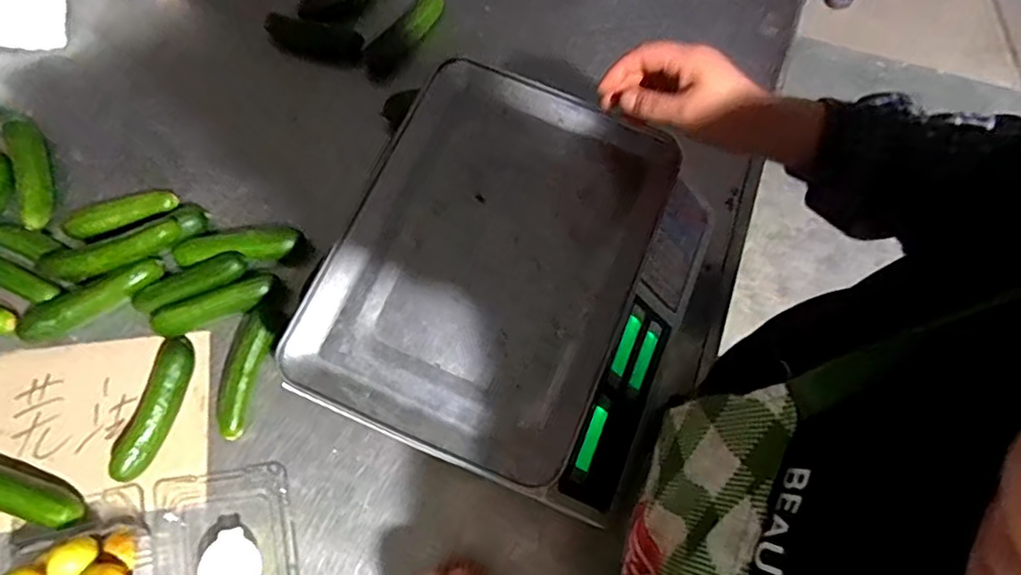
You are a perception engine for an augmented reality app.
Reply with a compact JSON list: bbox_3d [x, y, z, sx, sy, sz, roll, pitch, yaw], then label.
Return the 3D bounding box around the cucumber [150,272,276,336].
[{"bbox_3d":[-0.286,0.017,0.588,0.113,0.029,0.031,-24,74,-8],"label":"cucumber"}]

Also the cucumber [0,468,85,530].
[{"bbox_3d":[-0.441,0.184,0.543,0.120,0.033,0.032,15,73,4],"label":"cucumber"}]

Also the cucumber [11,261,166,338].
[{"bbox_3d":[-0.407,0.010,0.592,0.133,0.034,0.035,-30,75,-9],"label":"cucumber"}]

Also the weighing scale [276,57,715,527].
[{"bbox_3d":[0.013,0.000,0.559,0.305,0.118,0.330,22,74,7],"label":"weighing scale"}]

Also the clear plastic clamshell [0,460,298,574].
[{"bbox_3d":[-0.303,0.240,0.509,0.220,0.061,0.150,-11,73,-4],"label":"clear plastic clamshell"}]

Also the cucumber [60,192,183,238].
[{"bbox_3d":[-0.402,-0.075,0.629,0.108,0.022,0.027,-18,73,-6],"label":"cucumber"}]

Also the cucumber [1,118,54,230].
[{"bbox_3d":[-0.504,-0.119,0.639,0.028,0.034,0.120,-20,74,-6],"label":"cucumber"}]

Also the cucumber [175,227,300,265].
[{"bbox_3d":[-0.280,-0.040,0.622,0.120,0.029,0.030,-4,73,-2],"label":"cucumber"}]

